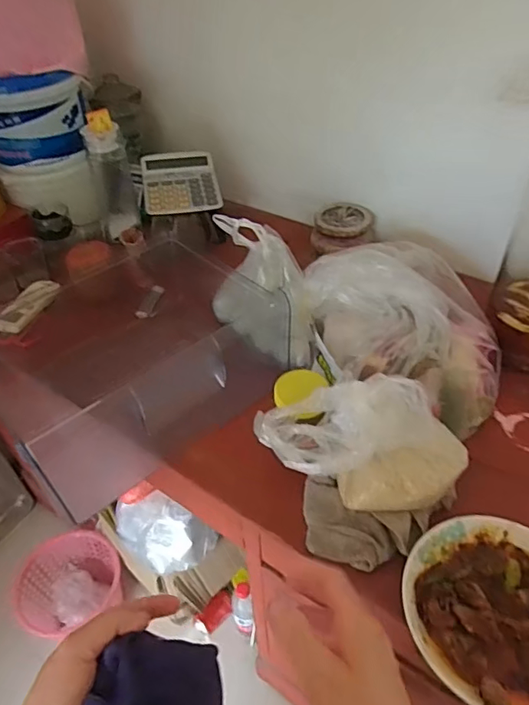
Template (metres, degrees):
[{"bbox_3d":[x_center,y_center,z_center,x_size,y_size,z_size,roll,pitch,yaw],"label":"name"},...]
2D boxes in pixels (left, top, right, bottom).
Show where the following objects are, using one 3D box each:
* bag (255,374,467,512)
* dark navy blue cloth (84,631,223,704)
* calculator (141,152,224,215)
[{"bbox_3d":[0.113,0.106,0.588,0.226,0.131,0.107,9,45,13],"label":"bag"},{"bbox_3d":[-0.072,0.234,0.348,0.077,0.058,0.072,6,45,9],"label":"dark navy blue cloth"},{"bbox_3d":[-0.179,-0.367,1.106,0.154,0.032,0.244,-11,44,-8],"label":"calculator"}]

